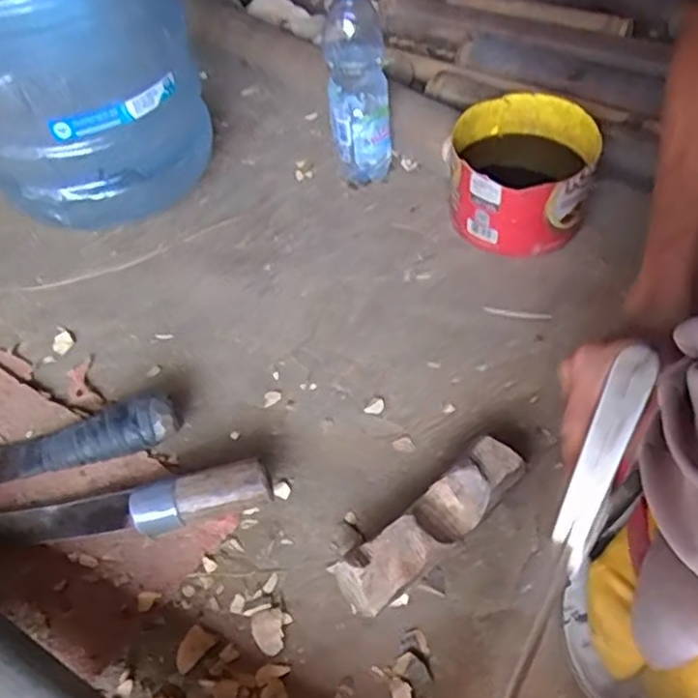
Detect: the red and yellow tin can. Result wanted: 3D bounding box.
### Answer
[{"bbox_3d":[0.182,-0.185,0.776,0.152,0.115,0.152,8,52,10],"label":"red and yellow tin can"}]

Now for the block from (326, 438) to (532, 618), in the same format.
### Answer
[{"bbox_3d":[0.065,0.135,0.545,0.167,0.047,0.047,-36,57,-24],"label":"block"}]

